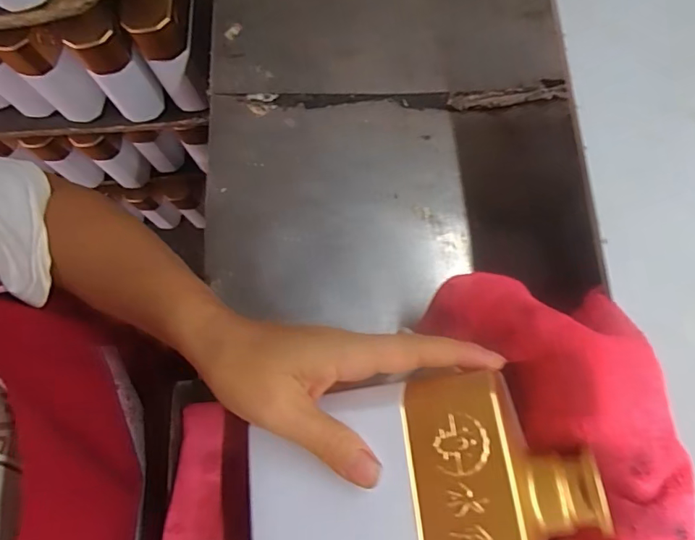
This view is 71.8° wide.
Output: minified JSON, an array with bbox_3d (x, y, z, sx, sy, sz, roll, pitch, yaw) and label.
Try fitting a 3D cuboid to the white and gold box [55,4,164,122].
[{"bbox_3d":[-0.259,-0.226,0.536,0.057,0.142,0.052,-40,76,-8],"label":"white and gold box"}]

